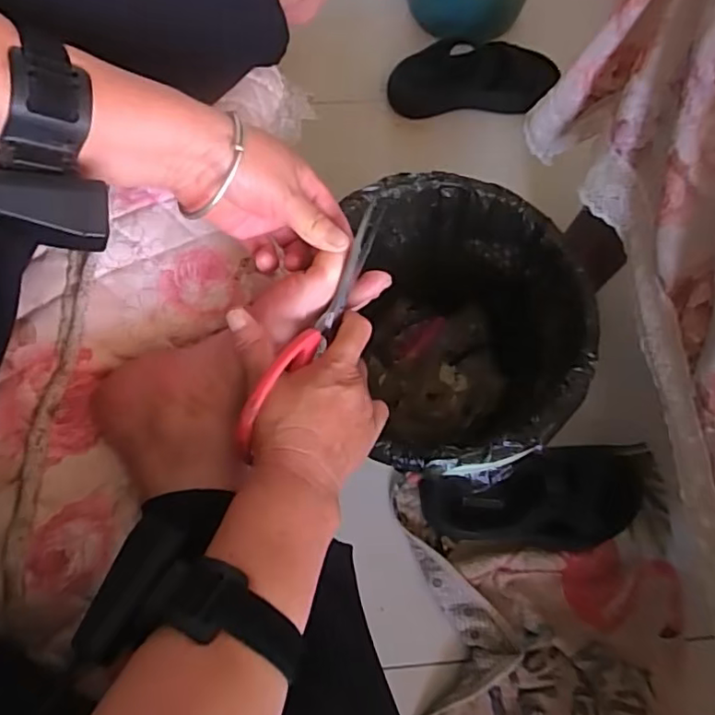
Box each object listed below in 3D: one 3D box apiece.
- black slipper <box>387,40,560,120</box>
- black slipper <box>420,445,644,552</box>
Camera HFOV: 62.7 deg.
[{"bbox_3d":[0.175,-0.444,0.922,0.244,0.057,0.109,0,72,-2],"label":"black slipper"},{"bbox_3d":[0.227,0.177,0.714,0.275,0.092,0.119,-12,73,-6],"label":"black slipper"}]

